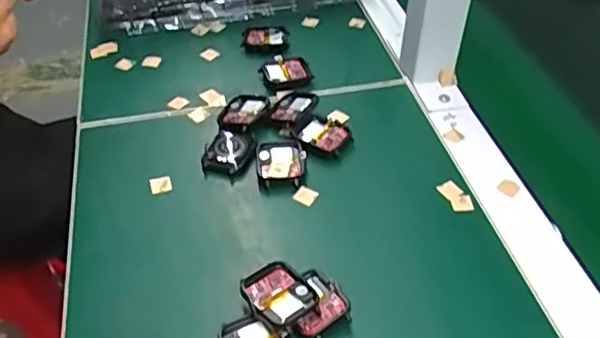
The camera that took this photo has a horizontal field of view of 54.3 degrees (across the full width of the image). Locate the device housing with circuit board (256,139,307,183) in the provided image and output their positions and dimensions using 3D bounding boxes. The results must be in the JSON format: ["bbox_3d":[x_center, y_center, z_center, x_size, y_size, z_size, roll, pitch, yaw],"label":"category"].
[{"bbox_3d":[-0.015,-0.006,0.466,0.039,0.008,0.043,-8,44,-7],"label":"device housing with circuit board"}]

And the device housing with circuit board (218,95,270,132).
[{"bbox_3d":[-0.051,-0.049,0.507,0.035,0.009,0.049,22,49,22],"label":"device housing with circuit board"}]

